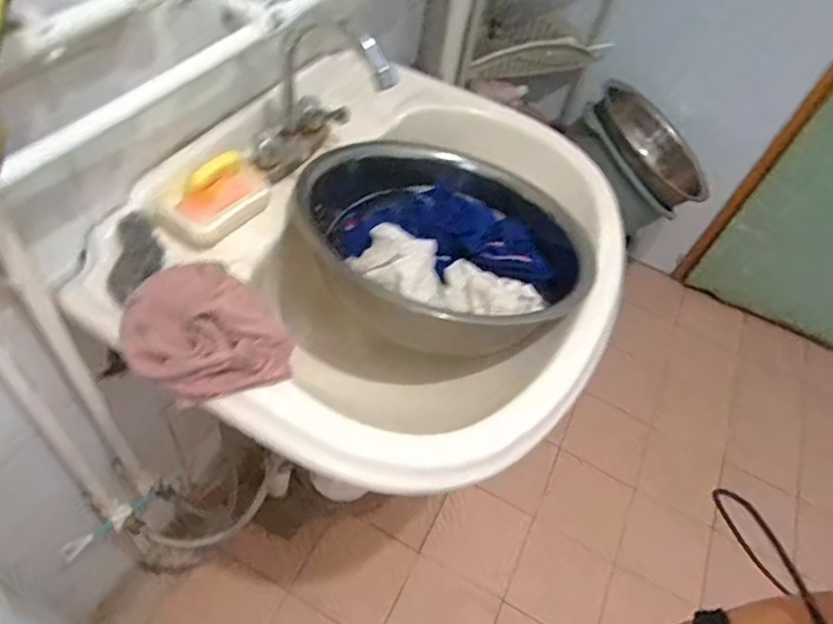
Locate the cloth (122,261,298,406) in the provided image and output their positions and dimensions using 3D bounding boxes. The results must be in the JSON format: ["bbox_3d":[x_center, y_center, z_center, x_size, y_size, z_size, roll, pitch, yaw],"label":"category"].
[{"bbox_3d":[-0.204,0.028,0.552,0.127,0.060,0.147,-33,64,-31],"label":"cloth"}]

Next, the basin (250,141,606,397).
[{"bbox_3d":[-0.002,-0.069,0.748,0.345,0.193,0.304,34,53,16],"label":"basin"}]

